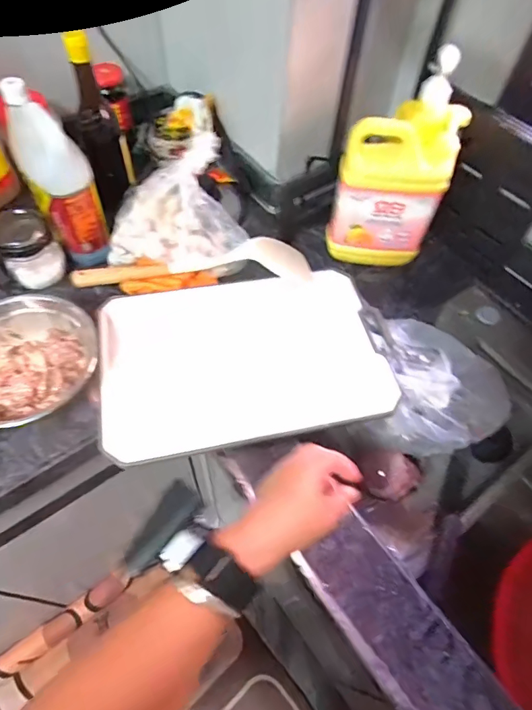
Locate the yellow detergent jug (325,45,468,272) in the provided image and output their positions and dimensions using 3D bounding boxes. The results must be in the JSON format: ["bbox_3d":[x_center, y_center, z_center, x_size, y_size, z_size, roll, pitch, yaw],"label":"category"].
[{"bbox_3d":[0.172,-0.236,0.601,0.131,0.263,0.104,20,58,9],"label":"yellow detergent jug"}]

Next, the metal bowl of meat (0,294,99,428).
[{"bbox_3d":[-0.308,-0.001,0.553,0.177,0.071,0.152,-37,66,-24],"label":"metal bowl of meat"}]

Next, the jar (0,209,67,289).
[{"bbox_3d":[-0.333,-0.152,0.626,0.074,0.091,0.069,2,57,-3],"label":"jar"}]

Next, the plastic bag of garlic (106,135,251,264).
[{"bbox_3d":[-0.128,-0.194,0.622,0.186,0.178,0.085,3,57,-2],"label":"plastic bag of garlic"}]

